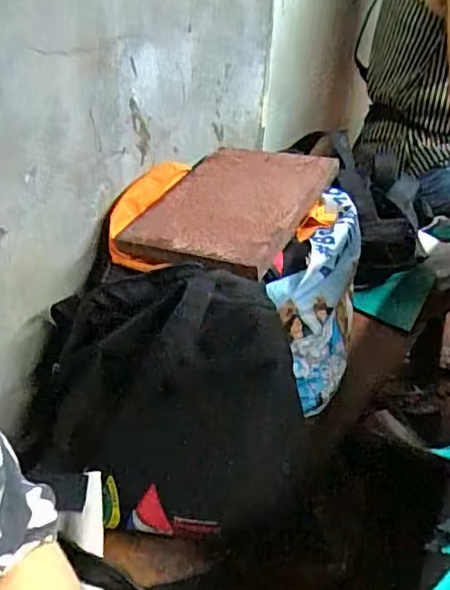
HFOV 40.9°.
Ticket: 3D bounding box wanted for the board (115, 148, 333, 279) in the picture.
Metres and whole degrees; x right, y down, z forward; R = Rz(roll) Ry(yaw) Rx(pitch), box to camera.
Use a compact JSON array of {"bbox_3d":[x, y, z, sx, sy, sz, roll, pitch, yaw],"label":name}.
[{"bbox_3d":[0.013,-0.117,0.764,0.190,0.024,0.290,15,39,23],"label":"board"}]

